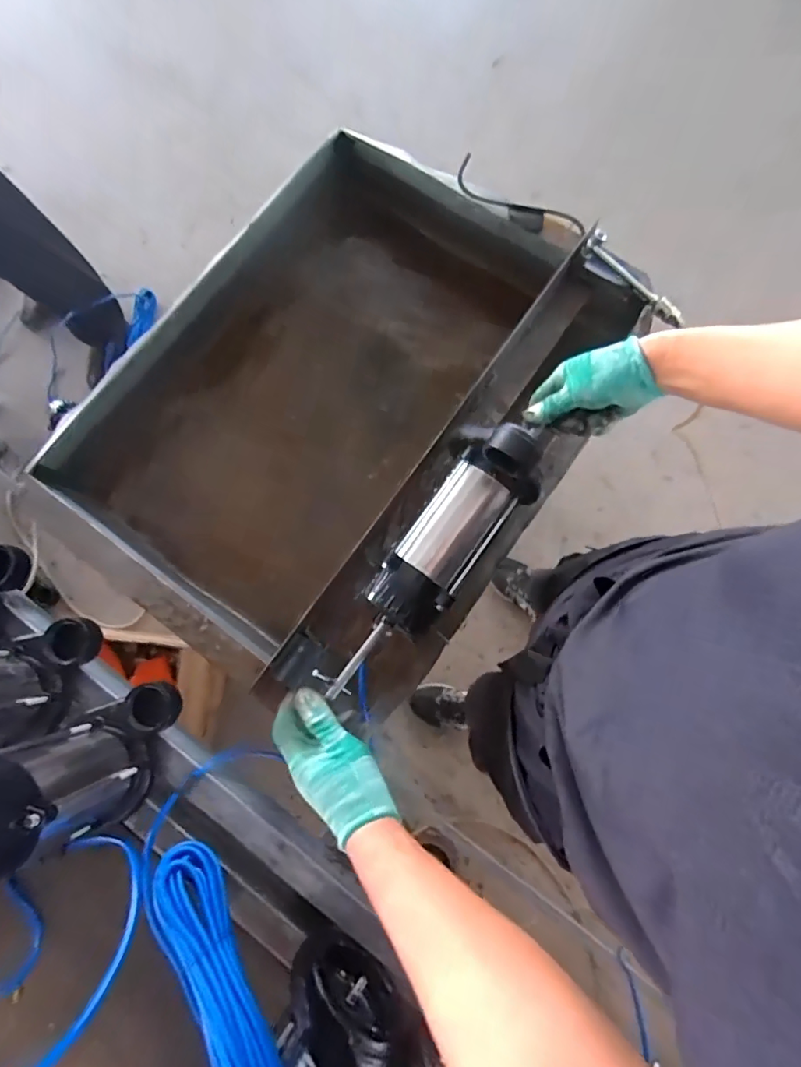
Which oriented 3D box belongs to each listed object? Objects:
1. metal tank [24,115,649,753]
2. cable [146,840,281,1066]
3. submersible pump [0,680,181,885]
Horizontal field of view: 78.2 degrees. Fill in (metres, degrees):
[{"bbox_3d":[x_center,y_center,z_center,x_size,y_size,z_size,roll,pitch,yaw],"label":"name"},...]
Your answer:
[{"bbox_3d":[-0.068,-0.184,0.736,0.596,0.176,0.726,36,82,8],"label":"metal tank"},{"bbox_3d":[-0.146,0.468,0.440,0.072,0.054,0.365,-37,56,-6],"label":"cable"},{"bbox_3d":[-0.316,0.229,0.463,0.148,0.233,0.121,-32,80,-5],"label":"submersible pump"}]

